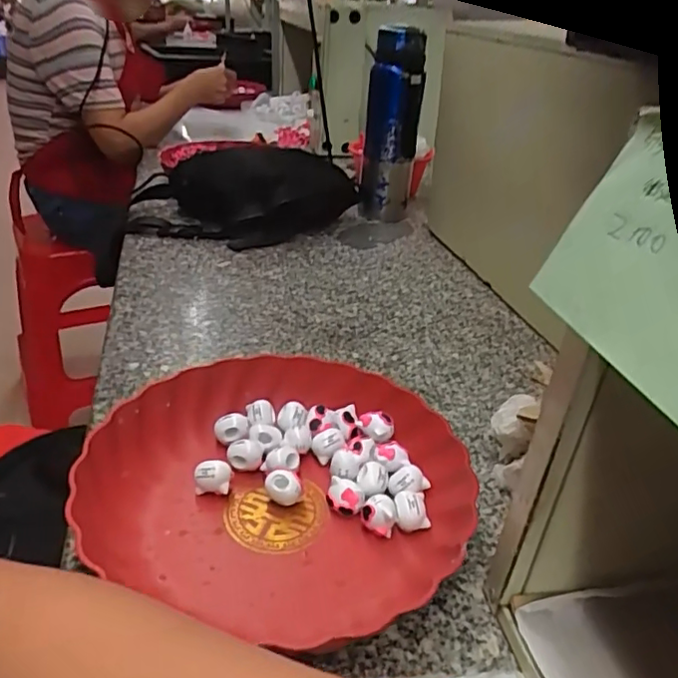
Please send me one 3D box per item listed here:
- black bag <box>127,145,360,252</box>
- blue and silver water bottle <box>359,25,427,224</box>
[{"bbox_3d":[-0.129,-0.203,0.830,0.318,0.108,0.155,0,31,-7],"label":"black bag"},{"bbox_3d":[0.075,-0.299,0.851,0.078,0.266,0.077,7,31,4],"label":"blue and silver water bottle"}]

